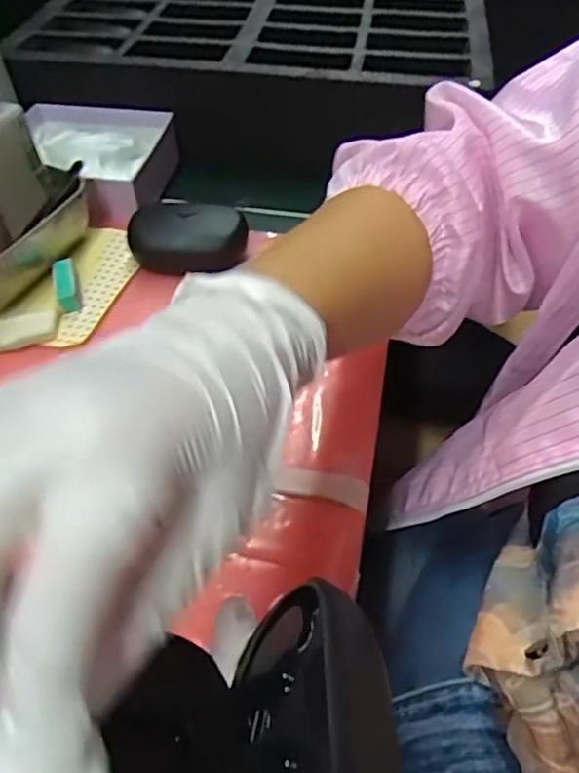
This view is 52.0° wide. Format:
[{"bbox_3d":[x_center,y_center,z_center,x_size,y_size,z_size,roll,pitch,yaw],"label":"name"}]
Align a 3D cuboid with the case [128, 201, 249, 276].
[{"bbox_3d":[-0.072,-0.107,0.426,0.083,0.032,0.048,1,50,3],"label":"case"}]

